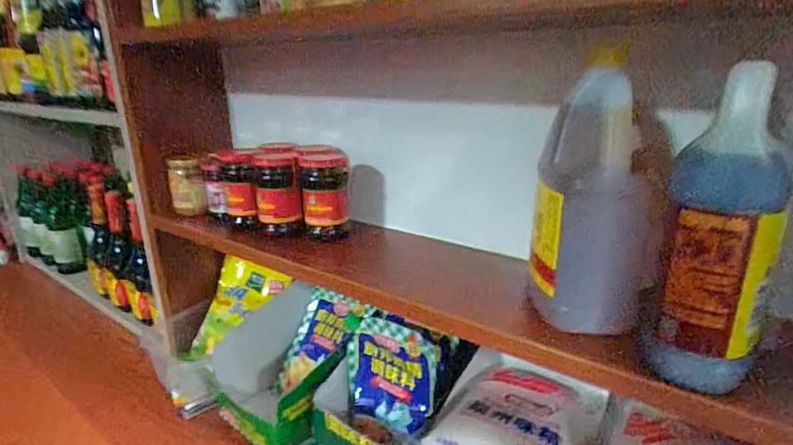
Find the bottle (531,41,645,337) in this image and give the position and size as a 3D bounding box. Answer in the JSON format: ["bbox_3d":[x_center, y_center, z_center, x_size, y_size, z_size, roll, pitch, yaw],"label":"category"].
[{"bbox_3d":[0.157,-0.024,0.384,0.071,0.215,0.086,2,19,10],"label":"bottle"}]

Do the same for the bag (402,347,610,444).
[{"bbox_3d":[0.134,0.235,0.505,0.154,0.076,0.211,13,24,36],"label":"bag"}]

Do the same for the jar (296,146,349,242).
[{"bbox_3d":[-0.096,-0.039,0.619,0.062,0.116,0.066,-4,19,-9],"label":"jar"}]

